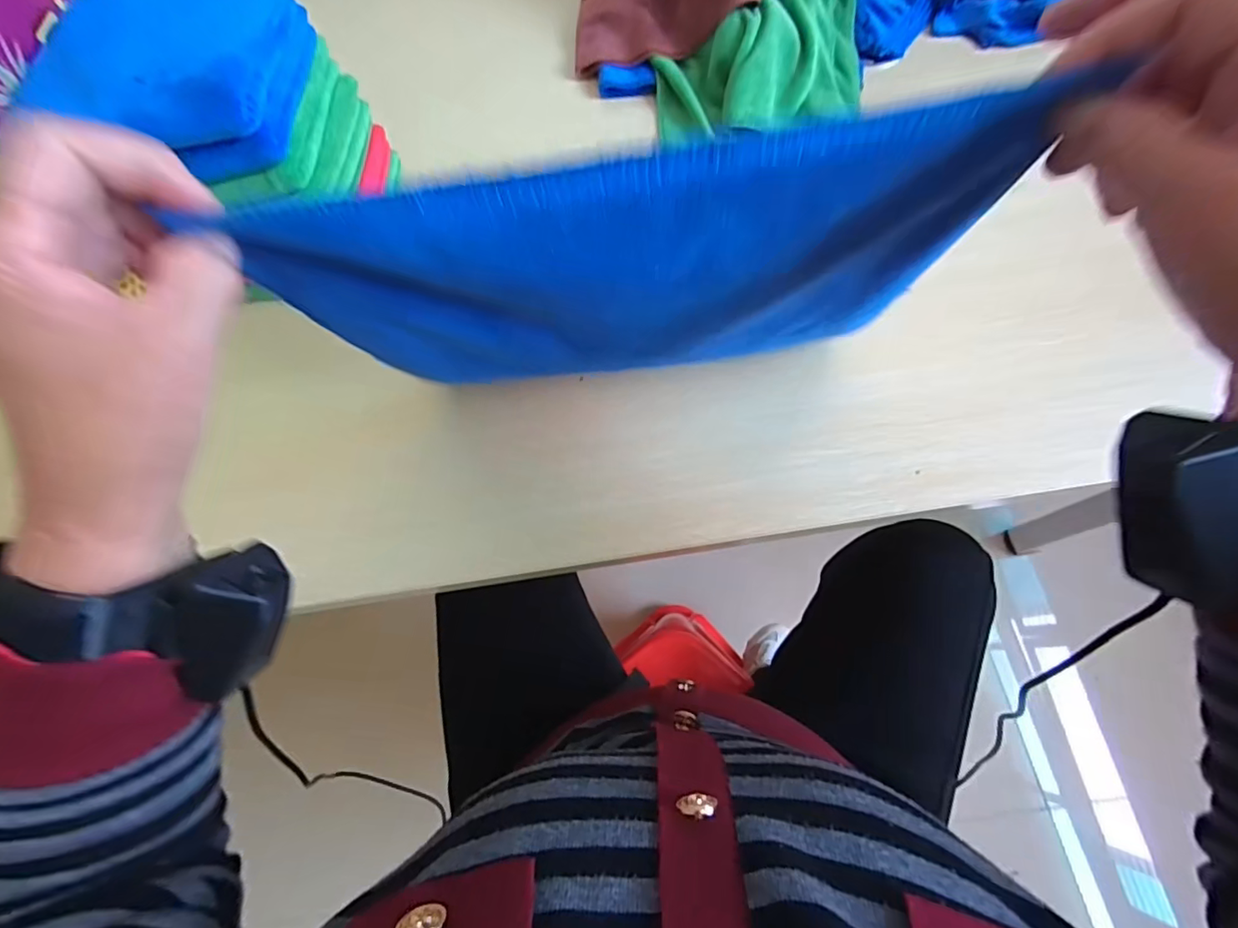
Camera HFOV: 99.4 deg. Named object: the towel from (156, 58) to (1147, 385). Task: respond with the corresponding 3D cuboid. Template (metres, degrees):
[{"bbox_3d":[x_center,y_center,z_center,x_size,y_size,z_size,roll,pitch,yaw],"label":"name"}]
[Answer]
[{"bbox_3d":[0.004,-0.083,0.252,0.309,0.163,0.044,-3,68,1],"label":"towel"}]

